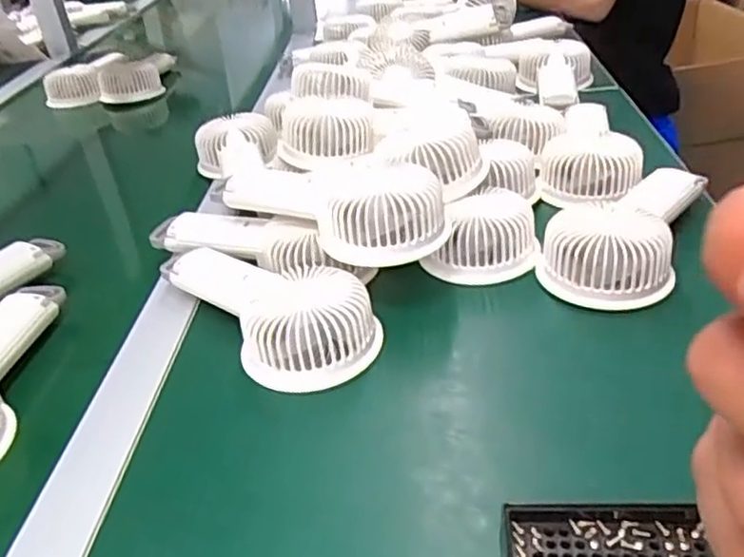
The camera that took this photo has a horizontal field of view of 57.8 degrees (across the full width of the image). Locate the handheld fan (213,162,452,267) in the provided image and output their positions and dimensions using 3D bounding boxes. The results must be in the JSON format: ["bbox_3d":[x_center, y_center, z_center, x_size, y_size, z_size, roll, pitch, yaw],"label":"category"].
[{"bbox_3d":[-0.027,-0.053,0.489,0.170,0.052,0.082,20,41,35],"label":"handheld fan"}]

